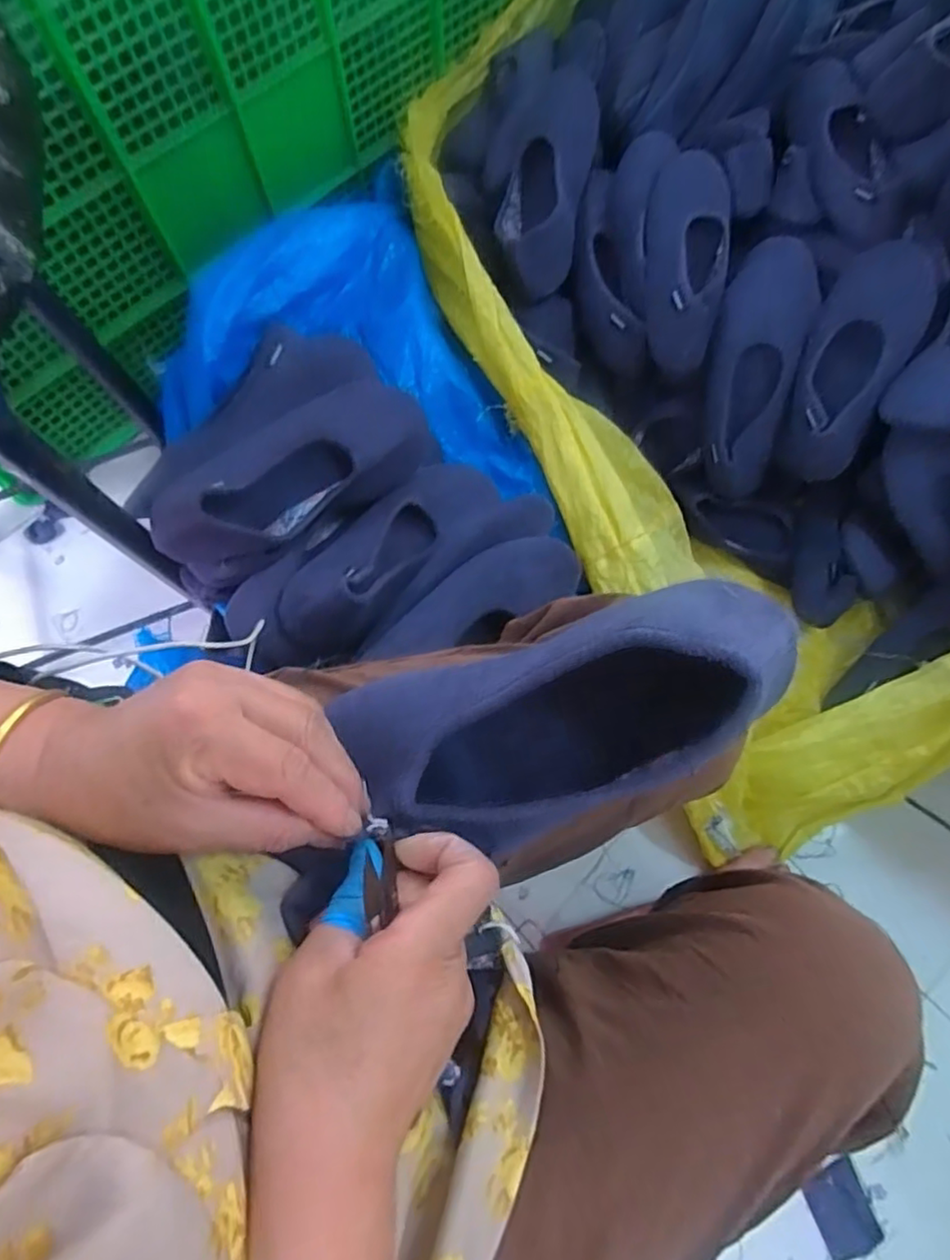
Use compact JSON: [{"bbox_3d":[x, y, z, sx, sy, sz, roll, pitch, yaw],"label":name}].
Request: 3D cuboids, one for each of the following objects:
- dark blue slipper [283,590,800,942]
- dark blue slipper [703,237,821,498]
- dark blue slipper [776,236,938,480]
[{"bbox_3d":[0.025,0.044,0.279,0.221,0.060,0.090,-24,74,14],"label":"dark blue slipper"},{"bbox_3d":[0.329,-0.303,0.740,0.106,0.071,0.287,8,107,4],"label":"dark blue slipper"},{"bbox_3d":[0.430,-0.304,0.722,0.102,0.058,0.263,23,95,7],"label":"dark blue slipper"}]

